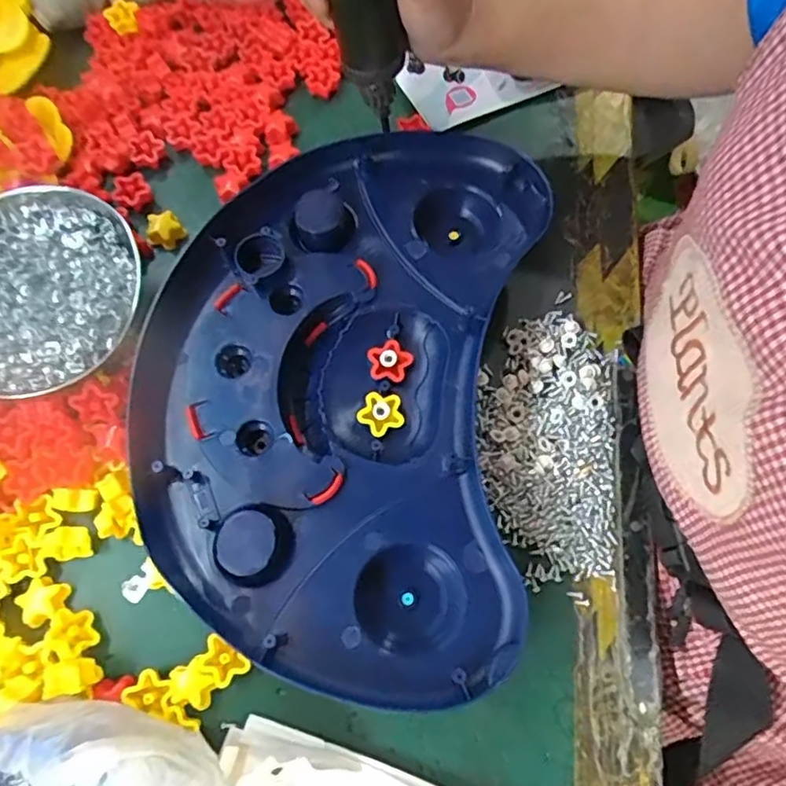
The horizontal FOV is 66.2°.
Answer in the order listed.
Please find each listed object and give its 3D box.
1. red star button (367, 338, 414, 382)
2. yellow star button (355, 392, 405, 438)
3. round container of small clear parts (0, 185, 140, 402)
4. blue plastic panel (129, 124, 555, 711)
[{"bbox_3d":[-0.003,-0.021,0.365,0.026,0.006,0.026,27,71,11],"label":"red star button"},{"bbox_3d":[-0.008,0.012,0.354,0.026,0.006,0.025,-9,69,-2],"label":"yellow star button"},{"bbox_3d":[-0.216,-0.058,0.364,0.123,0.032,0.129,0,69,1],"label":"round container of small clear parts"},{"bbox_3d":[-0.030,-0.012,0.353,0.229,0.042,0.334,7,69,4],"label":"blue plastic panel"}]

